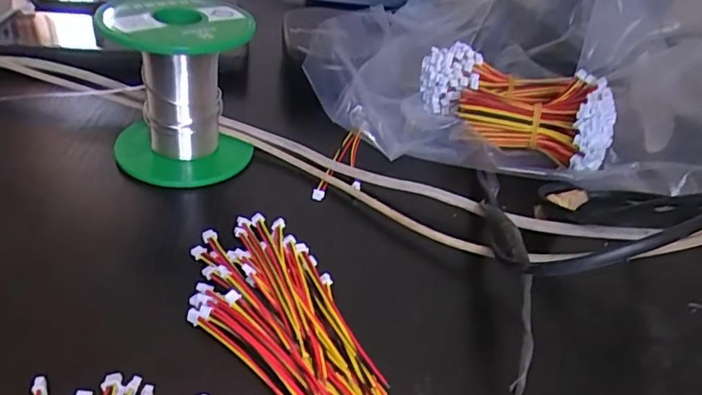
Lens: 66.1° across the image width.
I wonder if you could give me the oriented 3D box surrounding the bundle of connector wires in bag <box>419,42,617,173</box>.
[{"bbox_3d":[0.091,-0.056,0.309,0.113,0.039,0.057,21,38,18],"label":"bundle of connector wires in bag"}]

